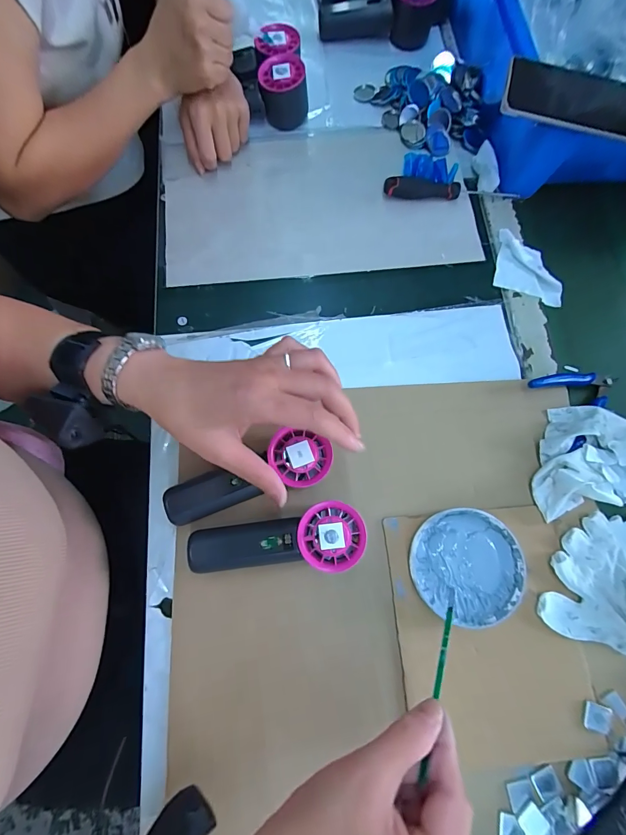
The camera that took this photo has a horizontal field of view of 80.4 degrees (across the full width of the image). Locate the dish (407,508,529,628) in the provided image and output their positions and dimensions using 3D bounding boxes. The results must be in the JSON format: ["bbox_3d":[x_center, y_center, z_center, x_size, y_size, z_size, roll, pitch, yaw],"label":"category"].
[{"bbox_3d":[0.142,0.138,0.345,0.099,0.017,0.098,0,75,0],"label":"dish"}]

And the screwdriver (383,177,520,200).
[{"bbox_3d":[0.170,-0.280,0.456,0.164,0.017,0.017,3,75,1],"label":"screwdriver"}]

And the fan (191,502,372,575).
[{"bbox_3d":[-0.032,0.113,0.332,0.150,0.056,0.052,-9,75,-3],"label":"fan"}]

